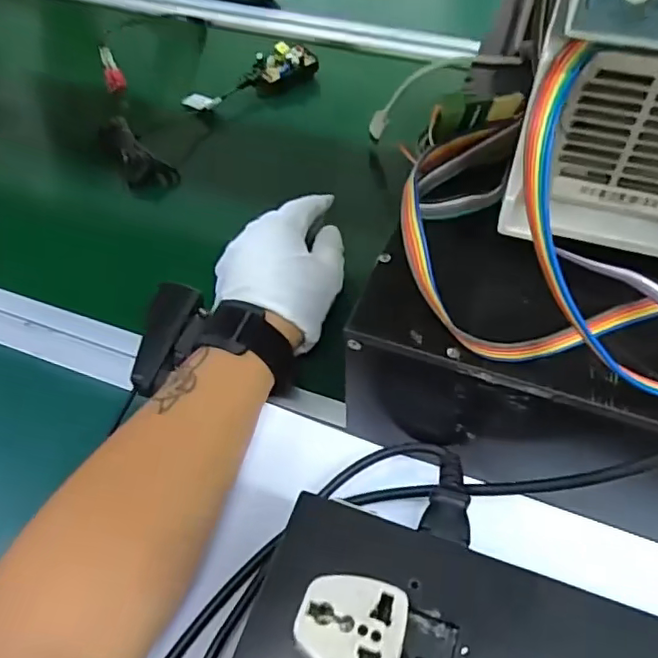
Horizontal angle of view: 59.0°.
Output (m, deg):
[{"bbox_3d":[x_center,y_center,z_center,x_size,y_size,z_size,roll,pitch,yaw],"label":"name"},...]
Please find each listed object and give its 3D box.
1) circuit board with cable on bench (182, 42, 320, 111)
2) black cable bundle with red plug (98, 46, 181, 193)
[{"bbox_3d":[-0.074,-0.241,0.551,0.131,0.023,0.027,-24,57,-15],"label":"circuit board with cable on bench"},{"bbox_3d":[-0.188,-0.187,0.525,0.047,0.040,0.169,-24,57,-14],"label":"black cable bundle with red plug"}]

